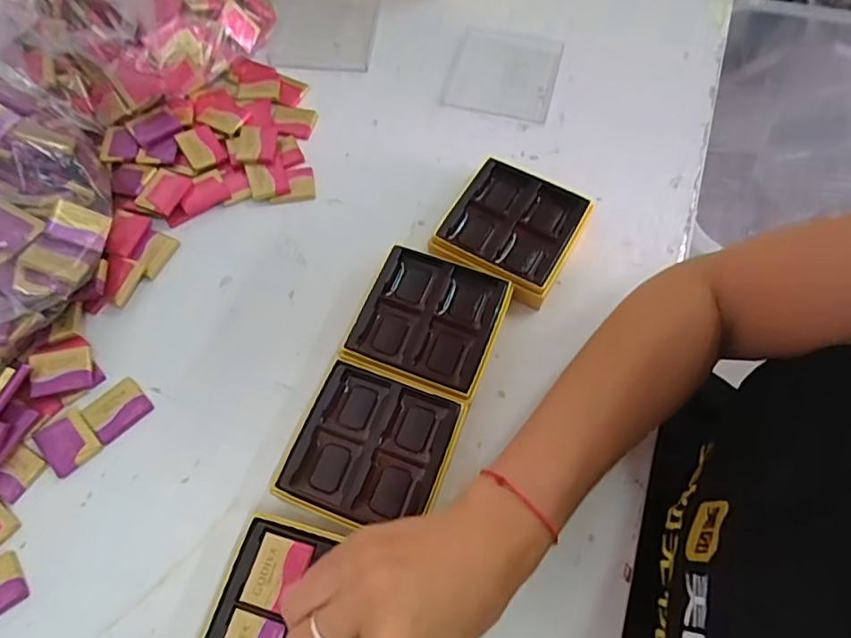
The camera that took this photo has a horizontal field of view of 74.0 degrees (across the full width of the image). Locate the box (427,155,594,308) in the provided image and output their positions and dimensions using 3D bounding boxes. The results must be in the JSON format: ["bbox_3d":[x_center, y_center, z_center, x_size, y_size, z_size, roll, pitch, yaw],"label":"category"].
[{"bbox_3d":[0.069,-0.071,0.443,0.093,0.031,0.103,27,66,12],"label":"box"}]

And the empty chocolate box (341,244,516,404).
[{"bbox_3d":[0.002,0.004,0.411,0.095,0.033,0.098,19,65,9],"label":"empty chocolate box"}]

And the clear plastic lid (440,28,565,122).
[{"bbox_3d":[0.075,-0.237,0.542,0.098,0.012,0.107,14,64,6],"label":"clear plastic lid"}]

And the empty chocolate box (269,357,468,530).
[{"bbox_3d":[-0.035,0.086,0.371,0.096,0.034,0.097,19,65,9],"label":"empty chocolate box"}]

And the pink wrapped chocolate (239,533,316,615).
[{"bbox_3d":[-0.086,0.146,0.326,0.030,0.004,0.039,18,64,8],"label":"pink wrapped chocolate"}]

